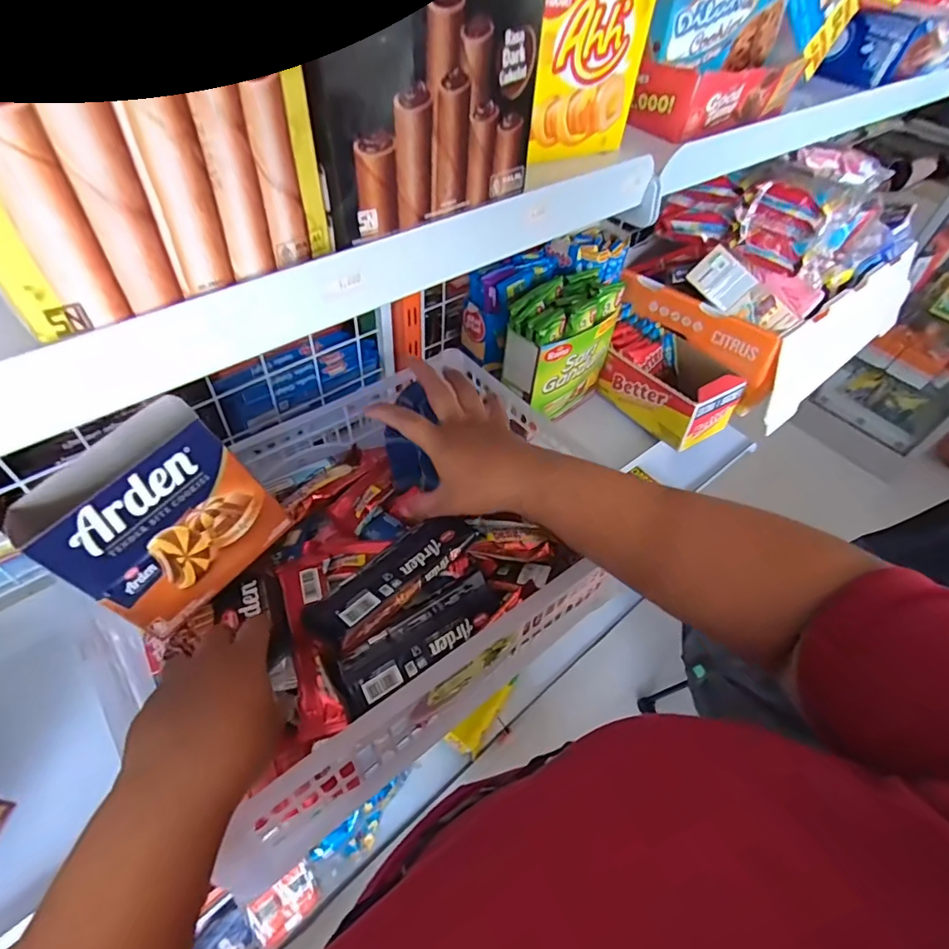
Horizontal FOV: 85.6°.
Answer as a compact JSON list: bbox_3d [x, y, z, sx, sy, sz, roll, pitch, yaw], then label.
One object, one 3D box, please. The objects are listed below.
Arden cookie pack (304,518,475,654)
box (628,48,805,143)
[{"bbox_3d":[-0.067,0.084,0.449,0.048,0.027,0.166,37,57,23],"label":"Arden cookie pack"},{"bbox_3d":[0.185,-0.290,0.388,0.134,0.039,0.053,-30,59,-26],"label":"box"}]

